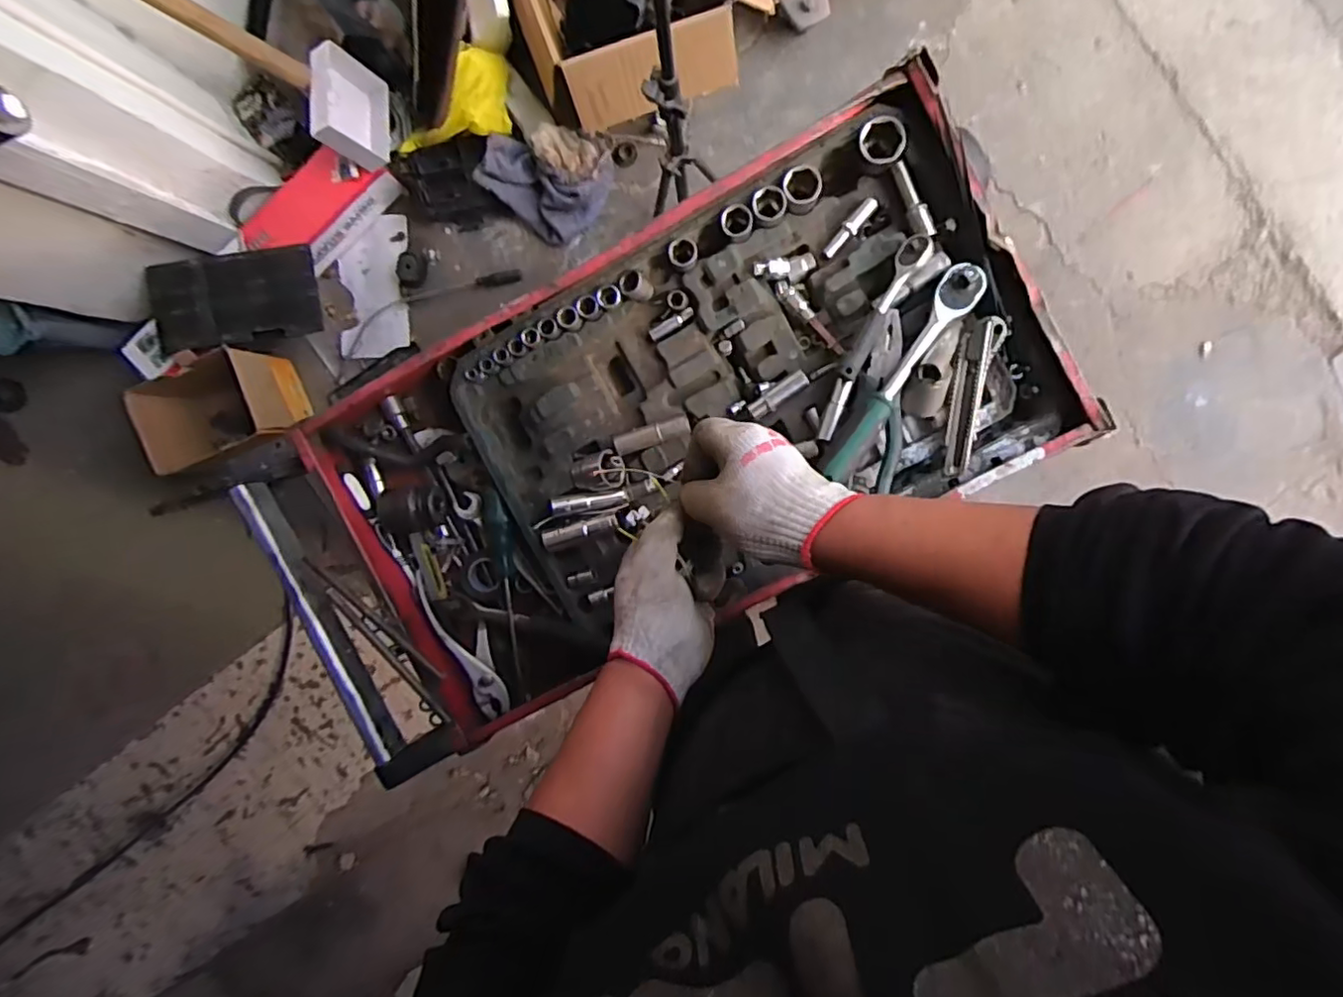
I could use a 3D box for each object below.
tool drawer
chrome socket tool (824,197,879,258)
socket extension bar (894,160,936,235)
[{"bbox_3d":[-0.033,-0.051,0.641,0.780,0.102,0.376,-28,94,6],"label":"tool drawer"},{"bbox_3d":[0.177,-0.266,0.604,0.072,0.019,0.015,-45,92,6],"label":"chrome socket tool"},{"bbox_3d":[0.233,-0.288,0.593,0.016,0.012,0.074,-20,94,7],"label":"socket extension bar"}]

